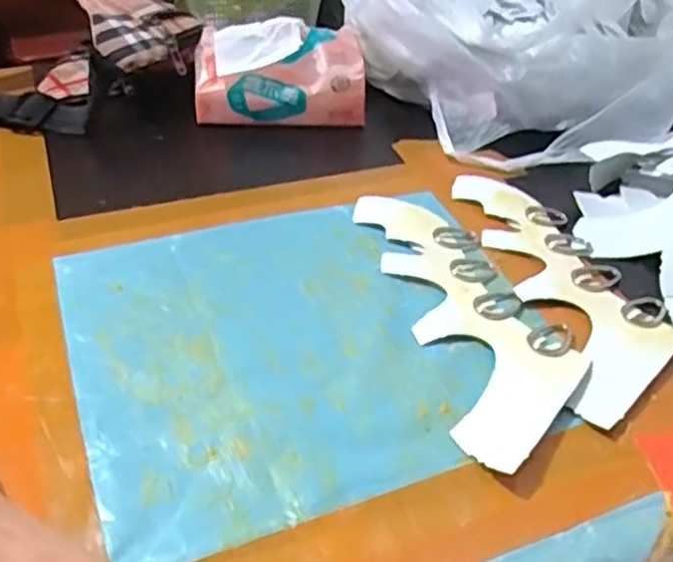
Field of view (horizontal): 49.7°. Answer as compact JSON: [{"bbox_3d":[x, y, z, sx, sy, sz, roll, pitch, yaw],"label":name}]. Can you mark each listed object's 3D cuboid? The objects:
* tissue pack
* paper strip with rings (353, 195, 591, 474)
[{"bbox_3d":[-0.046,-0.172,0.586,0.132,0.070,0.068,-2,39,-3],"label":"tissue pack"},{"bbox_3d":[0.076,0.014,0.410,0.078,0.011,0.224,-4,37,-14],"label":"paper strip with rings"}]

